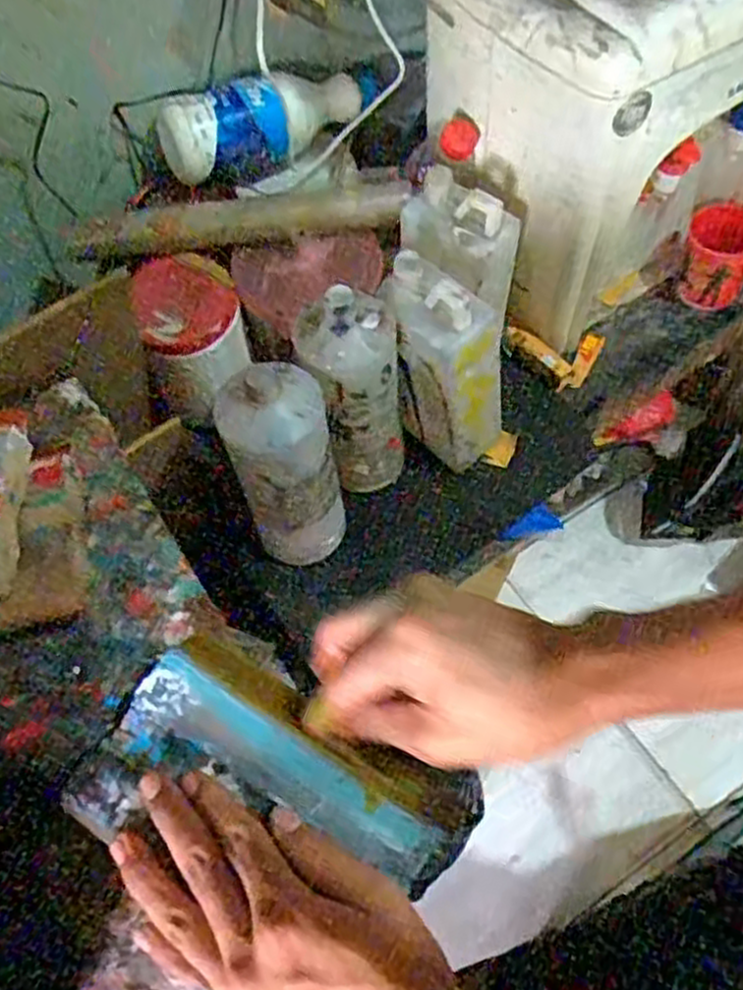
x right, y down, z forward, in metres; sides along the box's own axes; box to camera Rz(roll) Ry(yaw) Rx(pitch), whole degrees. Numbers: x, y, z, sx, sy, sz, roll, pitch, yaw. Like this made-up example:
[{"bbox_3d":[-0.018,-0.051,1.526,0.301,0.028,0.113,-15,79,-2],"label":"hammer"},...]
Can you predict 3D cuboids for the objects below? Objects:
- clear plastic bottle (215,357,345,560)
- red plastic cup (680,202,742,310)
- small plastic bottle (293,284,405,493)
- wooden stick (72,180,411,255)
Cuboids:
[{"bbox_3d":[-0.071,-0.021,0.665,0.082,0.203,0.072,-13,61,-4],"label":"clear plastic bottle"},{"bbox_3d":[0.373,-0.242,0.827,0.099,0.093,0.064,18,64,13],"label":"red plastic cup"},{"bbox_3d":[-0.013,-0.085,0.685,0.079,0.208,0.063,-20,62,-7],"label":"small plastic bottle"},{"bbox_3d":[-0.116,-0.254,0.720,0.293,0.035,0.034,-9,61,-2],"label":"wooden stick"}]

